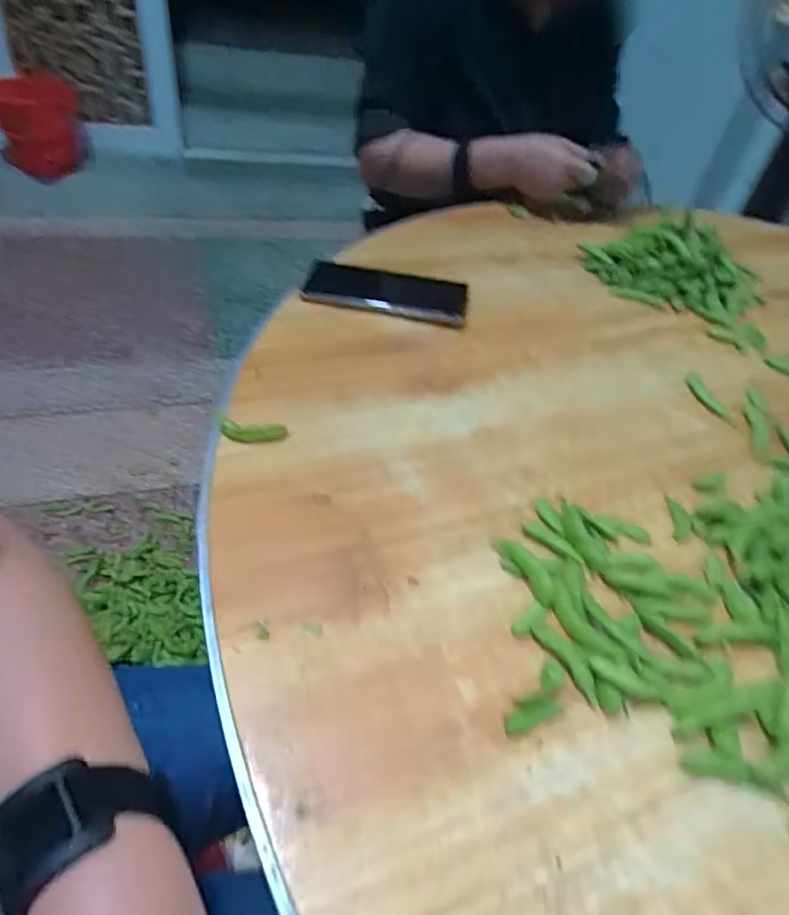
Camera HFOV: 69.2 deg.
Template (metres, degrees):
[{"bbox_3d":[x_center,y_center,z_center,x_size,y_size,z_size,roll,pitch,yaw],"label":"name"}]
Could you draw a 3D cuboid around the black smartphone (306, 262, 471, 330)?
[{"bbox_3d":[-0.009,-0.164,0.564,0.158,0.012,0.069,8,53,3],"label":"black smartphone"}]

